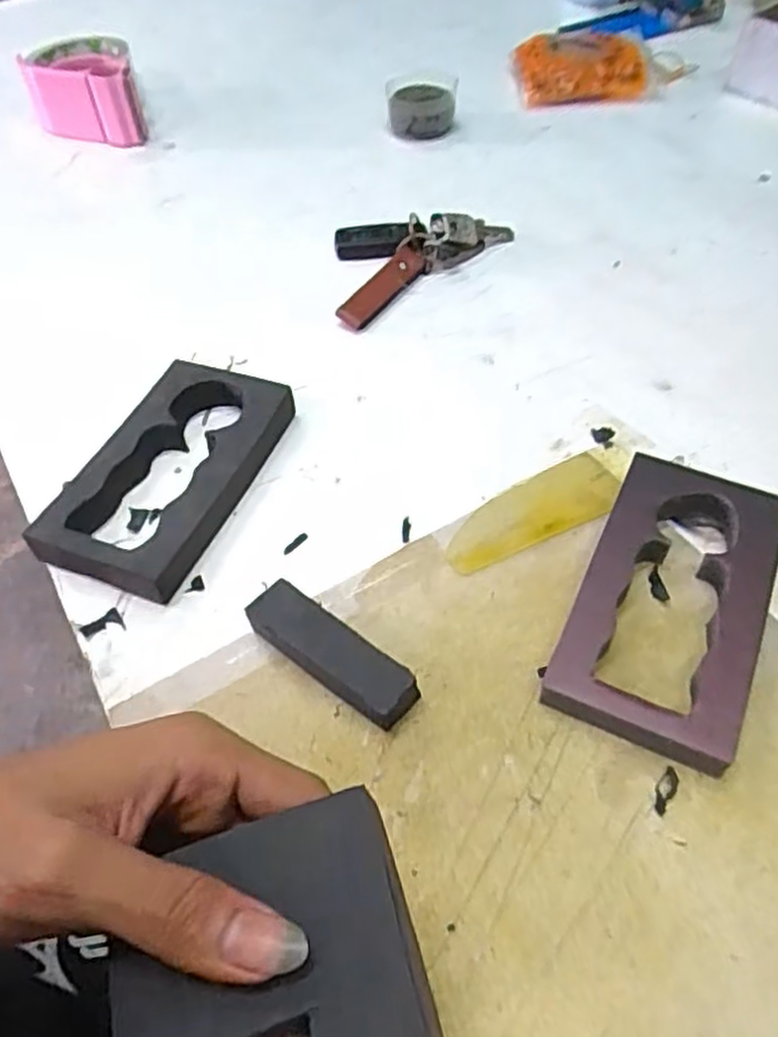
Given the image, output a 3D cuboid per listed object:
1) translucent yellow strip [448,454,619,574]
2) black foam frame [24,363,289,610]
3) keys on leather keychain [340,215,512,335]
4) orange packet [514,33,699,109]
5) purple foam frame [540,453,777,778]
[{"bbox_3d":[0.074,-0.003,0.385,0.101,0.005,0.040,-23,55,-14],"label":"translucent yellow strip"},{"bbox_3d":[-0.118,-0.026,0.401,0.083,0.023,0.143,18,56,16],"label":"black foam frame"},{"bbox_3d":[0.007,-0.193,0.525,0.149,0.024,0.077,-37,60,-23],"label":"keys on leather keychain"},{"bbox_3d":[0.189,-0.392,0.642,0.154,0.038,0.087,-9,53,-4],"label":"orange packet"},{"bbox_3d":[0.130,0.037,0.337,0.077,0.026,0.140,20,56,17],"label":"purple foam frame"}]

